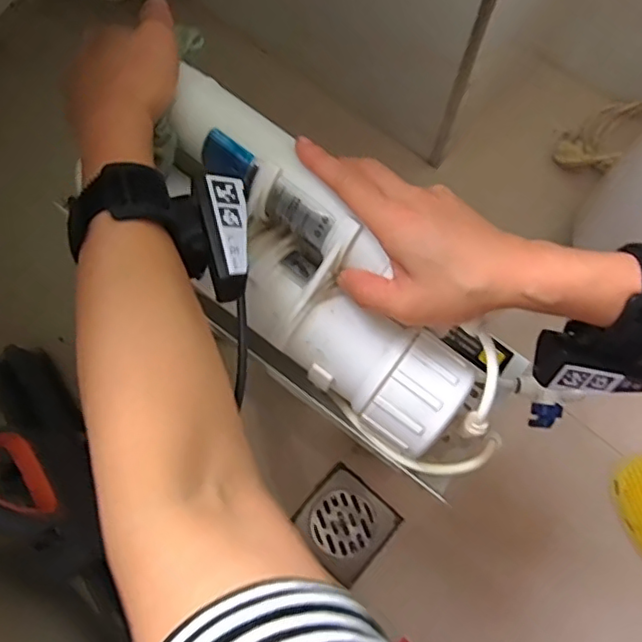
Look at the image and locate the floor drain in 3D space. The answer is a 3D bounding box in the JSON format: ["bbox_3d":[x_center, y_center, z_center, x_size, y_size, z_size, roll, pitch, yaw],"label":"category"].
[{"bbox_3d":[0.029,0.237,0.688,0.101,0.004,0.097,42,78,11],"label":"floor drain"}]

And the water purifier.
[{"bbox_3d":[-0.008,-0.024,0.379,0.111,0.086,0.327,-37,90,-10],"label":"water purifier"}]

